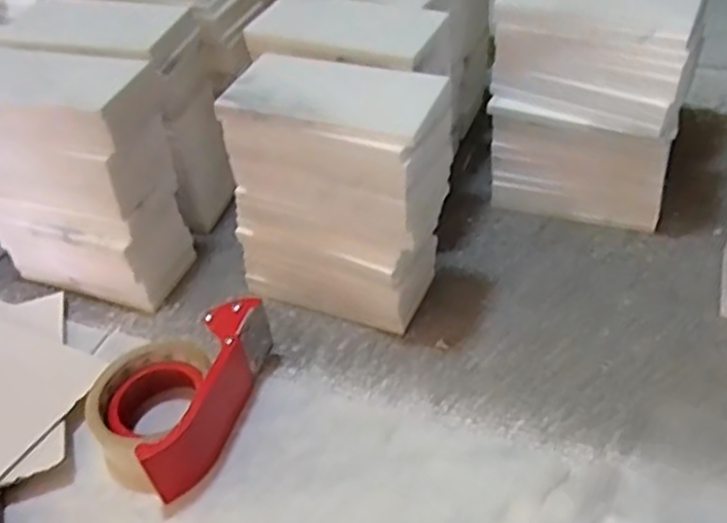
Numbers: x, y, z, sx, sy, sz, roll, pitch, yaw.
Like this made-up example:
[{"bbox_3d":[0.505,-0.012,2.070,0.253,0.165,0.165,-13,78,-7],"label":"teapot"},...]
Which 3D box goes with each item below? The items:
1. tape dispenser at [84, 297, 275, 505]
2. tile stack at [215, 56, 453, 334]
[{"bbox_3d":[-0.122,0.087,0.526,0.093,0.062,0.154,26,51,32],"label":"tape dispenser"},{"bbox_3d":[-0.015,-0.053,0.589,0.166,0.197,0.103,18,48,26],"label":"tile stack"}]

